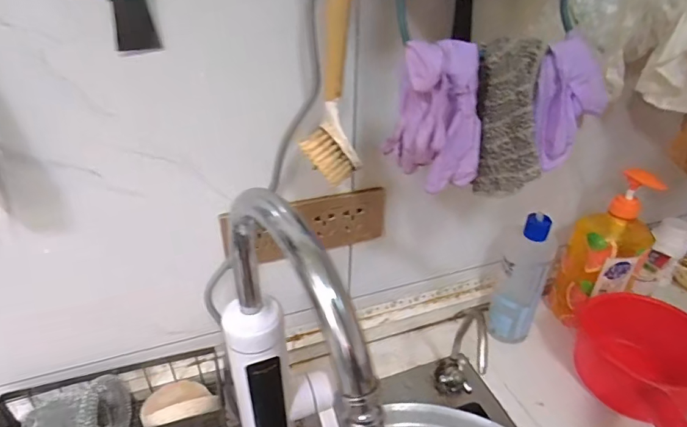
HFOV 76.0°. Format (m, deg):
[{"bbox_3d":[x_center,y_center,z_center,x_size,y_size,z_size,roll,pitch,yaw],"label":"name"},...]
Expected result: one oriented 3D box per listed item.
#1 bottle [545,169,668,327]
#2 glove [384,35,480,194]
[{"bbox_3d":[0.375,0.061,0.643,0.096,0.271,0.055,25,40,32],"label":"bottle"},{"bbox_3d":[0.081,-0.081,0.366,0.056,0.113,0.055,-19,38,-27],"label":"glove"}]

